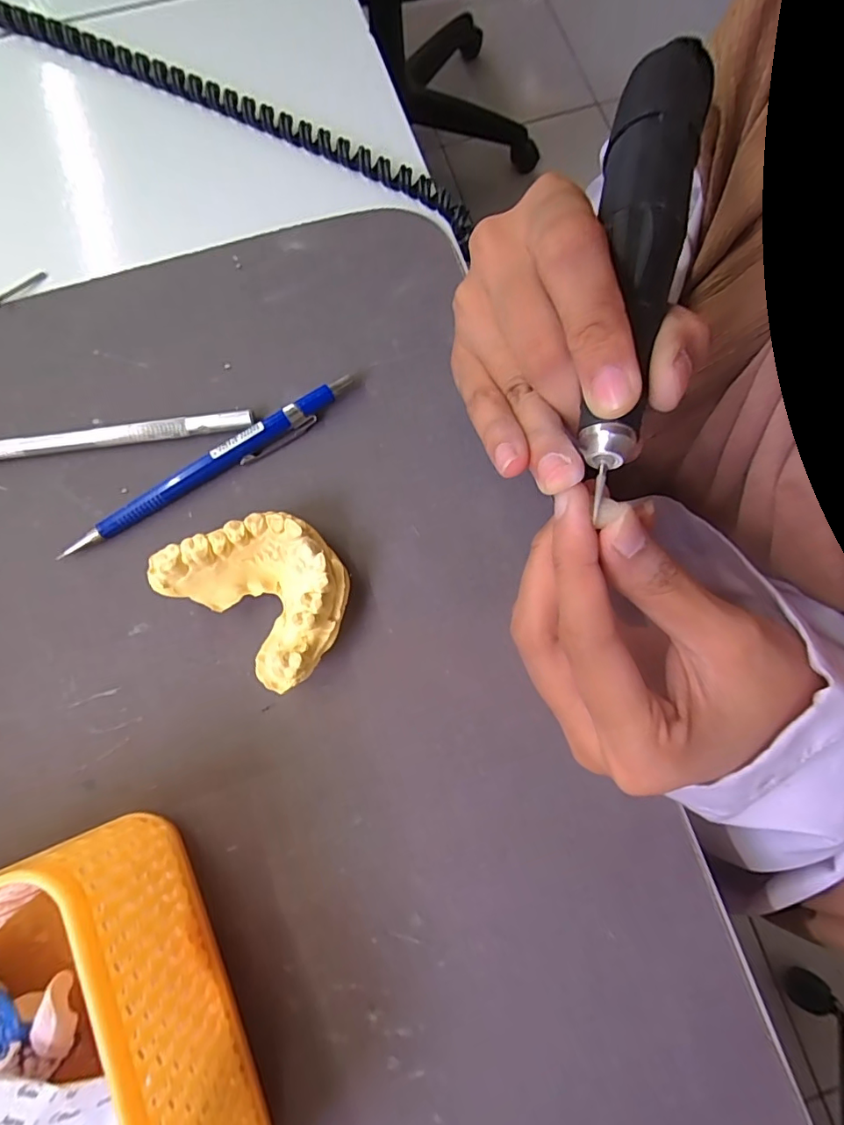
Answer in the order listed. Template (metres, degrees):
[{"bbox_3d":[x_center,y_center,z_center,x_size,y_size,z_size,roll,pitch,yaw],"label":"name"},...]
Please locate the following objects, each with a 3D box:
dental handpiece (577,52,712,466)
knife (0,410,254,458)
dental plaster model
[{"bbox_3d":[0.067,-0.101,0.154,0.024,0.018,0.154,12,78,2],"label":"dental handpiece"},{"bbox_3d":[-0.140,-0.053,0.216,0.133,0.007,0.008,-8,78,-2],"label":"knife"},{"bbox_3d":[-0.059,0.009,0.195,0.067,0.026,0.052,38,80,7],"label":"dental plaster model"}]

